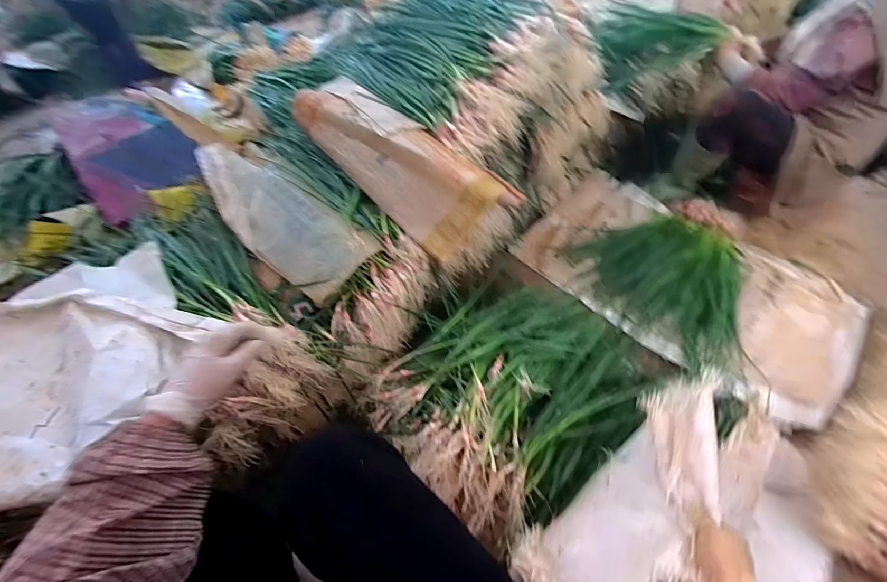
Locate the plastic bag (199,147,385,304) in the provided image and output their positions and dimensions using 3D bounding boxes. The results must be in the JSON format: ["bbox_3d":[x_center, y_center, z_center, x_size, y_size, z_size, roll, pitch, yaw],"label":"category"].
[{"bbox_3d":[-0.404,-0.197,0.856,0.561,0.095,0.192,38,62,14],"label":"plastic bag"}]

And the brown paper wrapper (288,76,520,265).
[{"bbox_3d":[-0.123,-0.324,0.903,0.562,0.159,0.203,39,62,10],"label":"brown paper wrapper"}]

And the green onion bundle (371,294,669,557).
[{"bbox_3d":[0.171,0.188,0.843,0.440,0.150,0.589,34,61,28],"label":"green onion bundle"}]

